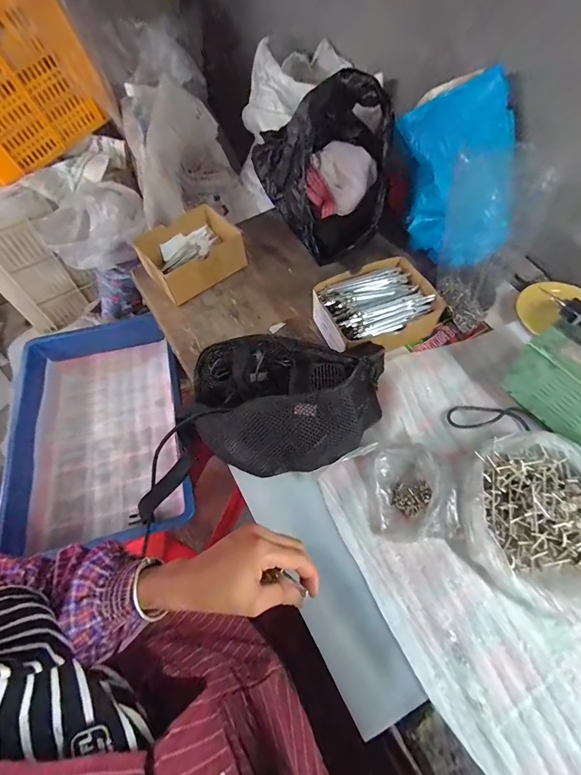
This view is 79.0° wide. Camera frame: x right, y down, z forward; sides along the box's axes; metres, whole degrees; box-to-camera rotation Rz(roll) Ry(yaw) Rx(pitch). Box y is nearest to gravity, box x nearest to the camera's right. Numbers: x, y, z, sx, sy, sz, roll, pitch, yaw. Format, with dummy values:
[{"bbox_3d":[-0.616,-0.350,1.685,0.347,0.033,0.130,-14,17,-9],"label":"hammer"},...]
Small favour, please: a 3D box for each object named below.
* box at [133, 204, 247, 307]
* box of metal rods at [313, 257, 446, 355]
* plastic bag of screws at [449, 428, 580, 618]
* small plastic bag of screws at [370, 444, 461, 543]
[{"bbox_3d":[-0.177,-0.244,0.628,0.163,0.079,0.119,-32,64,-15],"label":"box"},{"bbox_3d":[0.128,-0.121,0.540,0.174,0.060,0.130,-22,61,-10],"label":"box of metal rods"},{"bbox_3d":[0.288,0.148,0.398,0.184,0.043,0.183,32,66,19],"label":"plastic bag of screws"},{"bbox_3d":[0.147,0.123,0.423,0.103,0.038,0.109,-6,60,-1],"label":"small plastic bag of screws"}]

